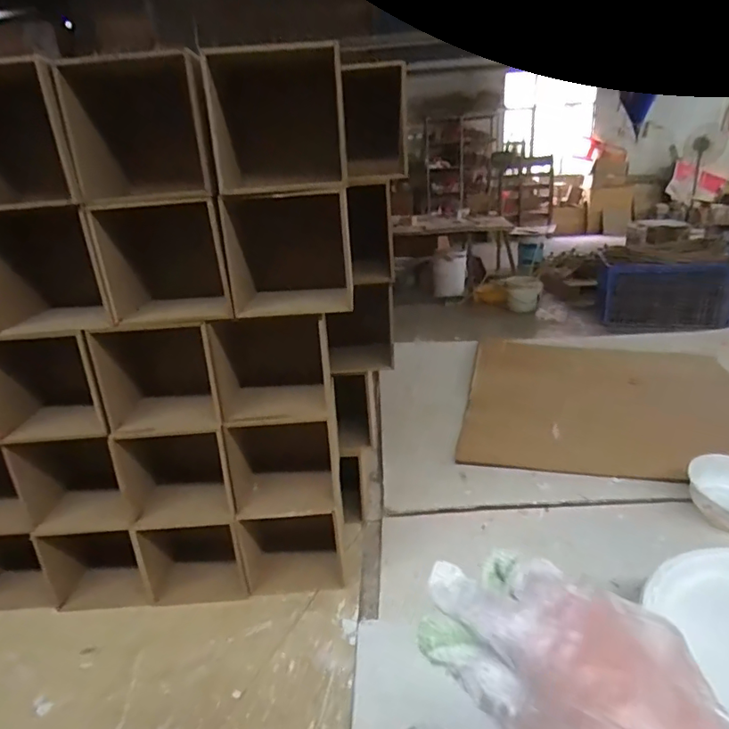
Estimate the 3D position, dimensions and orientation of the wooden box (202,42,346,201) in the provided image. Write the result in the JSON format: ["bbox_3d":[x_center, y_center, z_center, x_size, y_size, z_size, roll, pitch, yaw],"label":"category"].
[{"bbox_3d":[-0.080,-0.217,0.474,0.118,0.106,0.108,-7,21,-7],"label":"wooden box"}]

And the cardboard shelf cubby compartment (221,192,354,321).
[{"bbox_3d":[-0.088,-0.125,0.560,0.110,0.106,0.196,-8,21,-9],"label":"cardboard shelf cubby compartment"}]

